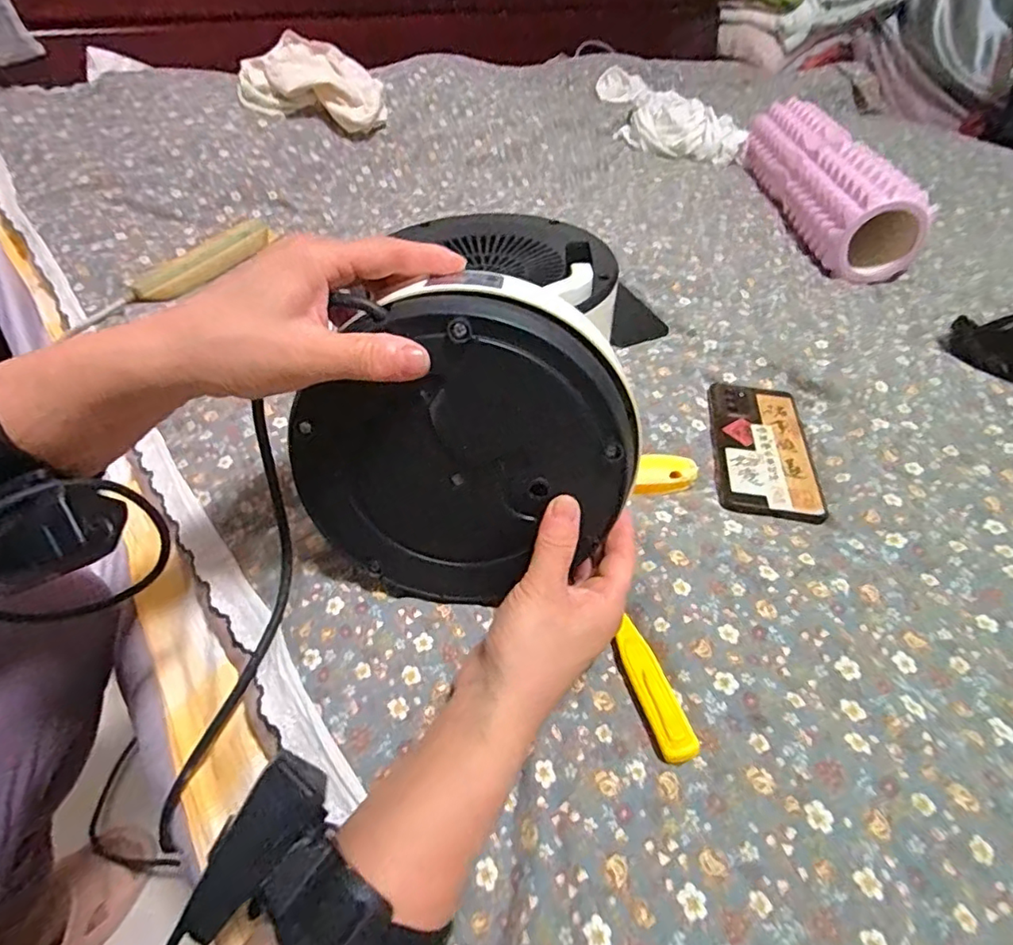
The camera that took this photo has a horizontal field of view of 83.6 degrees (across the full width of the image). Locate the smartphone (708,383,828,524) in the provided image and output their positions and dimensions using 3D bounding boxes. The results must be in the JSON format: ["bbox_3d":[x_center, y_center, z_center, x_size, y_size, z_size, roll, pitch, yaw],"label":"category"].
[{"bbox_3d":[0.218,-0.024,0.483,0.076,0.009,0.167,9,44,6],"label":"smartphone"}]

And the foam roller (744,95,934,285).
[{"bbox_3d":[0.489,-0.457,0.874,0.125,0.114,0.446,5,44,1],"label":"foam roller"}]

